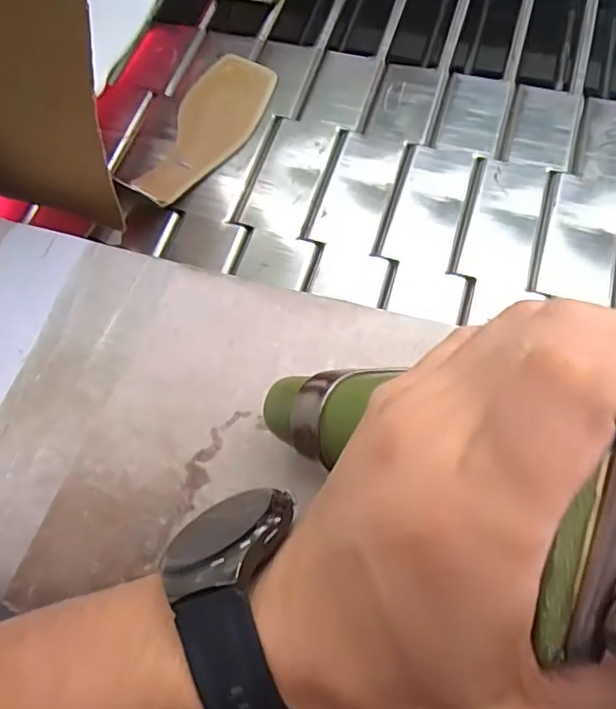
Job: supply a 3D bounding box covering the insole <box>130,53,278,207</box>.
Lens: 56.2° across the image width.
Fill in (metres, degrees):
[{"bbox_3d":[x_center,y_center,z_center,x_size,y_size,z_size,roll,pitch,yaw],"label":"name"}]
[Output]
[{"bbox_3d":[-0.094,-0.209,0.531,0.076,0.024,0.196,19,69,10],"label":"insole"}]

